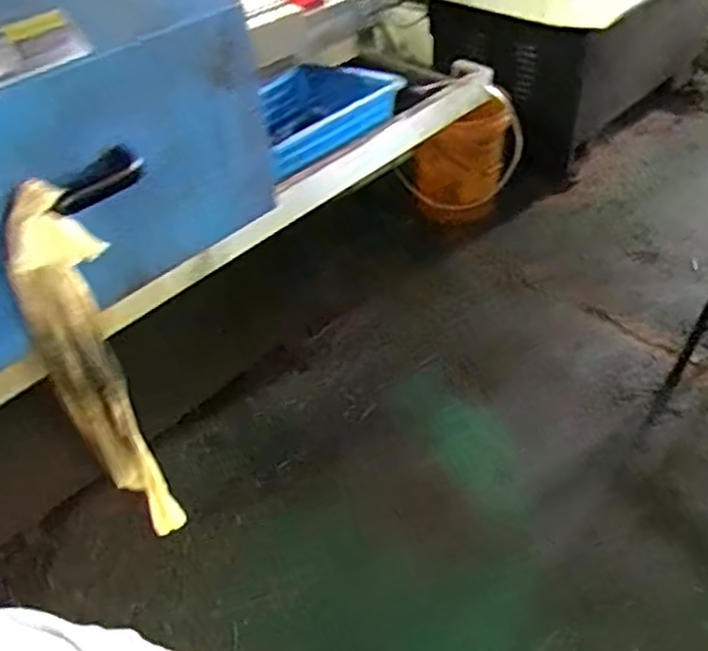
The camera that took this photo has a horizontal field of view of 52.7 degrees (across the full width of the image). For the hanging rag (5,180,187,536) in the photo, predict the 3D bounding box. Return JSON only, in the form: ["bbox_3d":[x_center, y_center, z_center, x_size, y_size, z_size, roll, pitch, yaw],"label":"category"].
[{"bbox_3d":[-0.346,0.105,1.014,0.119,0.672,0.087,21,49,25],"label":"hanging rag"}]

